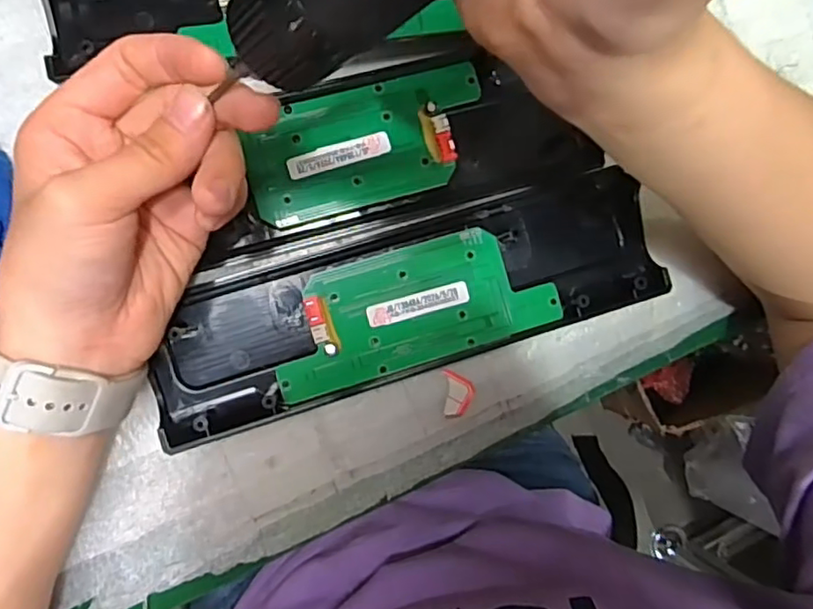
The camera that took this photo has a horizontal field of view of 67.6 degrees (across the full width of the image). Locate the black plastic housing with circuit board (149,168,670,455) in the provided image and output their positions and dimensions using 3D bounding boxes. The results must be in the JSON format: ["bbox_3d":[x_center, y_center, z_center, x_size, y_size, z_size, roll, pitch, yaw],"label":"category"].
[{"bbox_3d":[0.003,-0.006,0.290,0.242,0.021,0.072,-17,91,-7],"label":"black plastic housing with circuit board"}]

